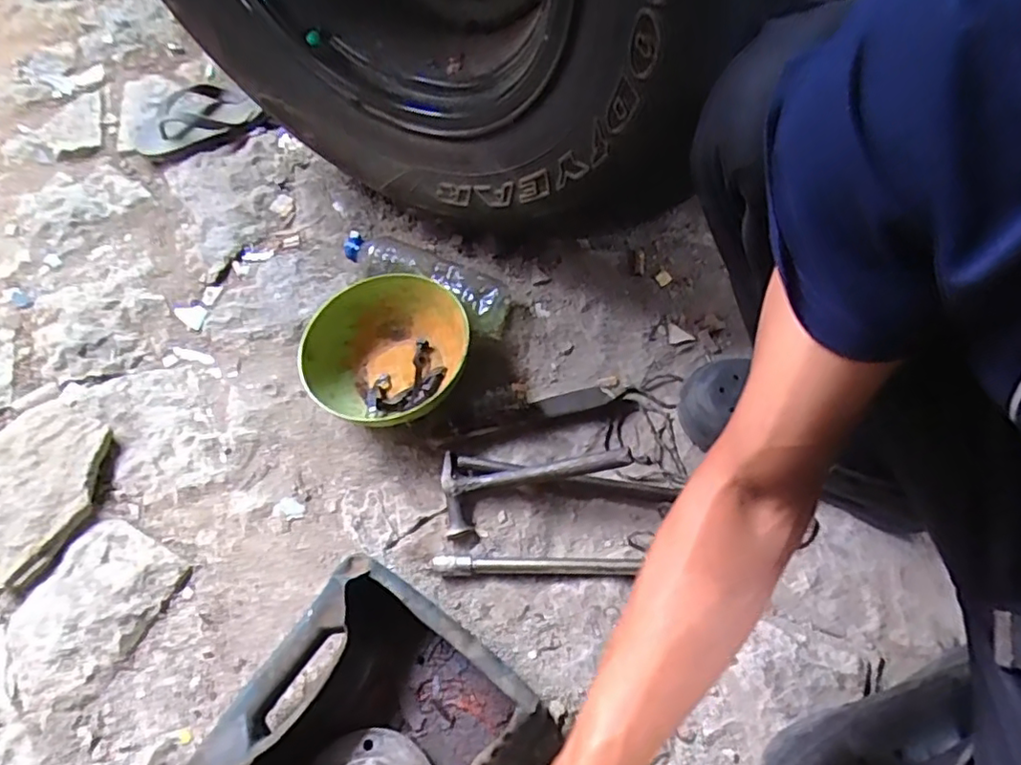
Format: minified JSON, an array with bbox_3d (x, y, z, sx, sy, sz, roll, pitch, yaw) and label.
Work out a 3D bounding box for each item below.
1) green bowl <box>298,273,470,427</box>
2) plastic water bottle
[{"bbox_3d":[-0.142,-0.035,0.736,0.178,0.072,0.191,-1,65,3],"label":"green bowl"},{"bbox_3d":[-0.122,-0.142,0.793,0.262,0.054,0.068,27,70,15],"label":"plastic water bottle"}]

